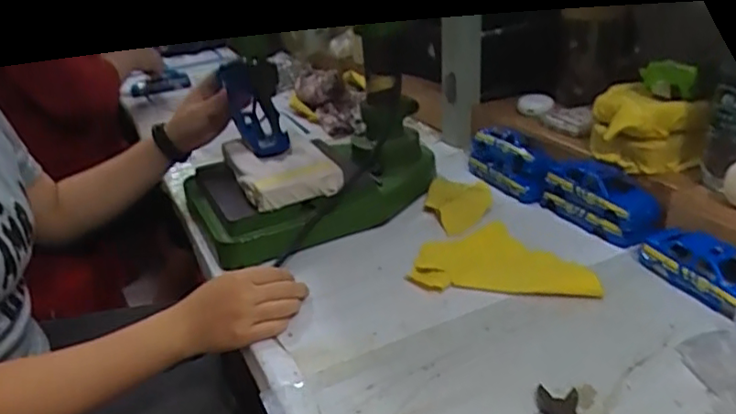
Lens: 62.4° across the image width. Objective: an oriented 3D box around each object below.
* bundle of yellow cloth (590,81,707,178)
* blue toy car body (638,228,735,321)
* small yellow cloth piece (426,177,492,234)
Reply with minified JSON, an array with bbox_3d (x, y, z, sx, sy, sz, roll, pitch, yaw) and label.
[{"bbox_3d":[0.299,-0.081,0.666,0.077,0.073,0.114,-18,29,-24],"label":"bundle of yellow cloth"},{"bbox_3d":[0.312,0.060,0.544,0.059,0.034,0.138,-10,26,-10],"label":"blue toy car body"},{"bbox_3d":[0.110,-0.006,0.742,0.078,0.023,0.117,2,27,14],"label":"small yellow cloth piece"}]

